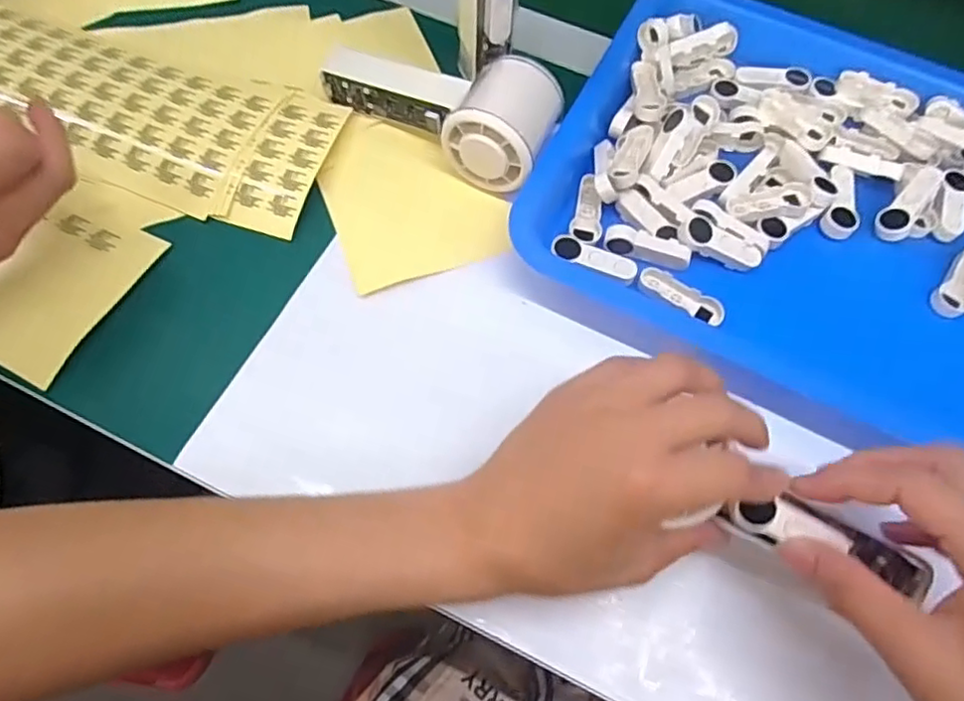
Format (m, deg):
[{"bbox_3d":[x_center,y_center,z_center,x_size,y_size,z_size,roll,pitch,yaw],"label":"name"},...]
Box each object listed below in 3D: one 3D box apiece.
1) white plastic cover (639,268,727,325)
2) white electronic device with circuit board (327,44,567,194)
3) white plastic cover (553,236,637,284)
[{"bbox_3d":[0.114,-0.031,0.357,0.050,0.011,0.014,33,69,11],"label":"white plastic cover"},{"bbox_3d":[-0.030,-0.156,0.379,0.152,0.044,0.065,25,67,8],"label":"white electronic device with circuit board"},{"bbox_3d":[0.064,-0.051,0.357,0.048,0.008,0.017,25,67,8],"label":"white plastic cover"}]

